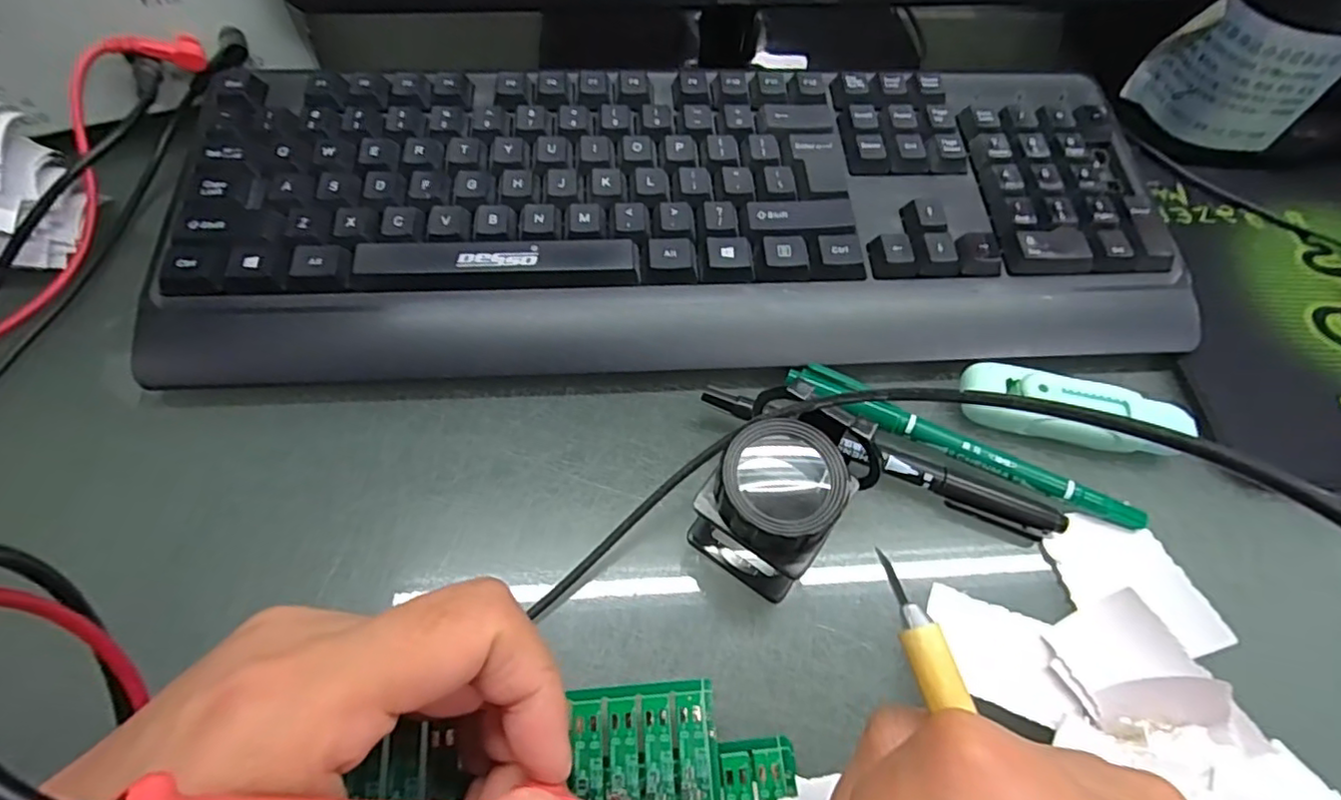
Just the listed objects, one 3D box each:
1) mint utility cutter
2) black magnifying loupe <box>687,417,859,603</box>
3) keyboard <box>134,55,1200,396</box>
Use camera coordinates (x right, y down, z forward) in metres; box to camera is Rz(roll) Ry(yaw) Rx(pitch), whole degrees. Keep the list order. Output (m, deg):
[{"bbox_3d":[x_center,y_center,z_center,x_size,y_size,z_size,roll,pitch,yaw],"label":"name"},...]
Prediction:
[{"bbox_3d":[0.164,0.003,0.245,0.088,0.010,0.024,12,60,4],"label":"mint utility cutter"},{"bbox_3d":[0.033,0.036,0.201,0.039,0.058,0.037,36,64,17],"label":"black magnifying loupe"},{"bbox_3d":[0.007,-0.087,0.281,0.425,0.045,0.156,-1,60,-4],"label":"keyboard"}]

